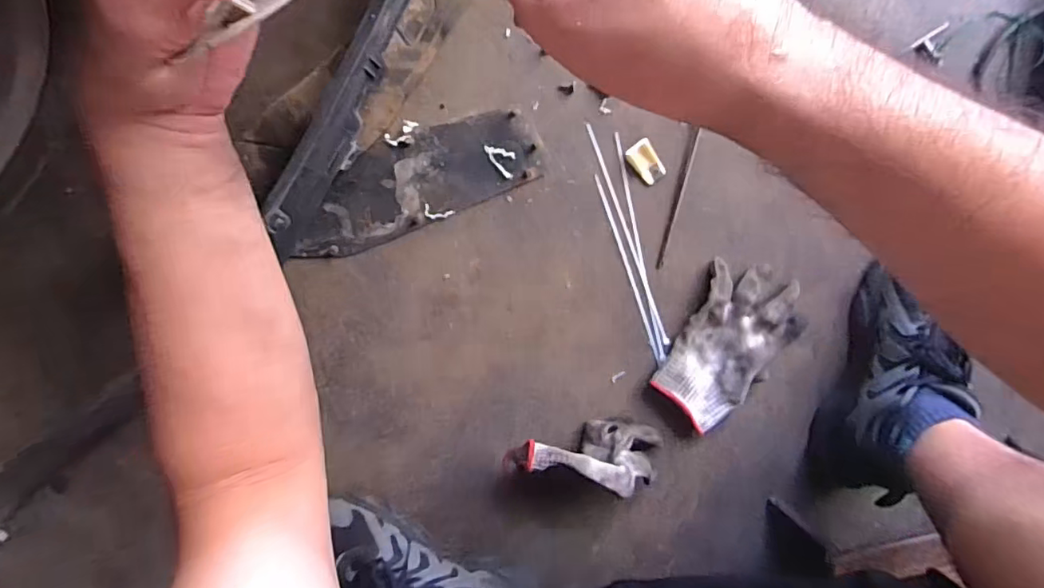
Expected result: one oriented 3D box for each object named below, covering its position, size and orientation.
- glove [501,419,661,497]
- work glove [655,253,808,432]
[{"bbox_3d":[0.069,0.174,0.562,0.169,0.086,0.065,3,99,-4],"label":"glove"},{"bbox_3d":[0.217,0.050,0.581,0.116,0.033,0.172,39,95,-8],"label":"work glove"}]

